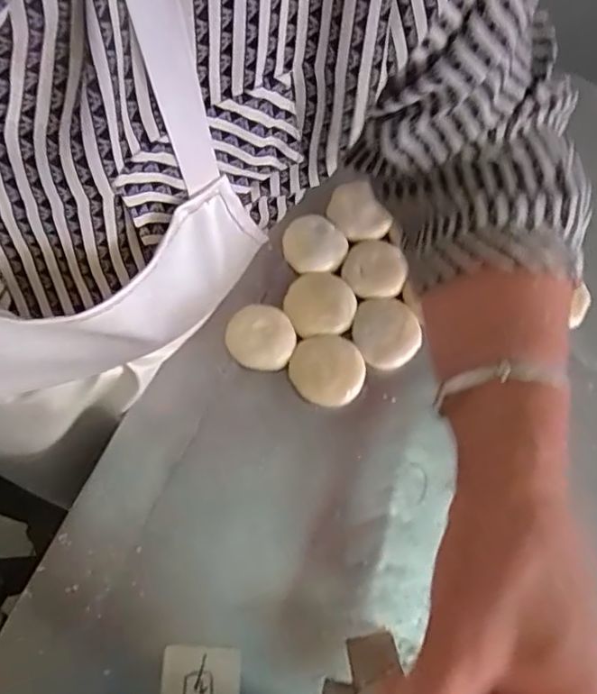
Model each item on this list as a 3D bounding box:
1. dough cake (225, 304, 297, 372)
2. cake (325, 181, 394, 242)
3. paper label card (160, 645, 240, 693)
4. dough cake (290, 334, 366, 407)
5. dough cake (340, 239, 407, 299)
[{"bbox_3d":[-0.031,-0.008,0.495,0.056,0.027,0.051,1,72,-2],"label":"dough cake"},{"bbox_3d":[0.050,-0.119,0.527,0.041,0.015,0.056,-23,74,-9],"label":"cake"},{"bbox_3d":[-0.070,0.240,0.424,0.054,0.004,0.049,6,70,-4],"label":"paper label card"},{"bbox_3d":[0.024,0.020,0.490,0.058,0.021,0.058,1,72,-2],"label":"dough cake"},{"bbox_3d":[0.063,-0.068,0.512,0.050,0.013,0.053,-2,72,-3],"label":"dough cake"}]

